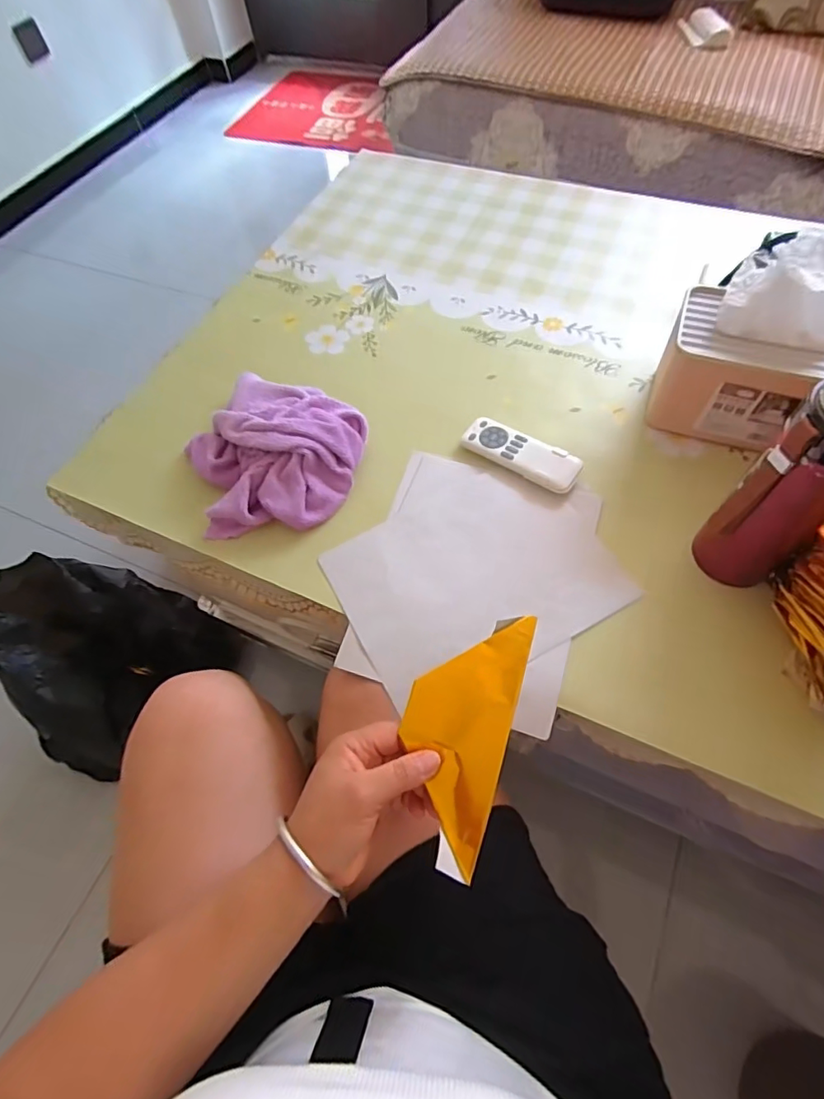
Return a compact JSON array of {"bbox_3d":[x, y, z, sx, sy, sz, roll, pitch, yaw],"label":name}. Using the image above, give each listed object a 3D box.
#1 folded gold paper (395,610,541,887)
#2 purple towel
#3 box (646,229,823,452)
[{"bbox_3d":[0.033,0.128,0.379,0.073,0.011,0.175,13,72,11],"label":"folded gold paper"},{"bbox_3d":[-0.145,-0.112,0.558,0.189,0.052,0.194,-6,60,1],"label":"purple towel"},{"bbox_3d":[0.331,-0.190,0.507,0.162,0.158,0.122,21,64,15],"label":"box"}]

